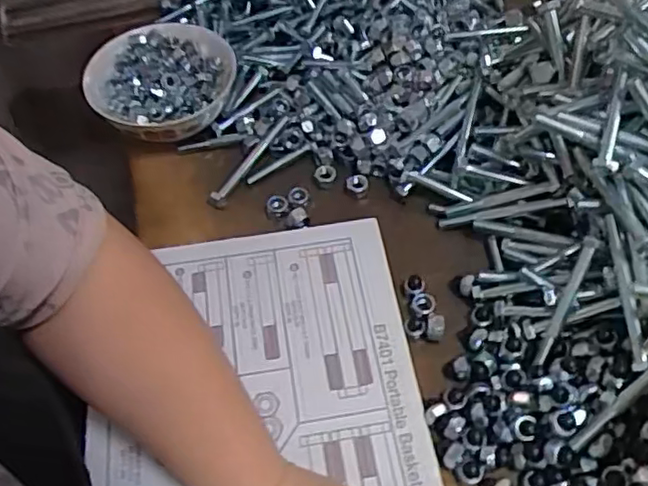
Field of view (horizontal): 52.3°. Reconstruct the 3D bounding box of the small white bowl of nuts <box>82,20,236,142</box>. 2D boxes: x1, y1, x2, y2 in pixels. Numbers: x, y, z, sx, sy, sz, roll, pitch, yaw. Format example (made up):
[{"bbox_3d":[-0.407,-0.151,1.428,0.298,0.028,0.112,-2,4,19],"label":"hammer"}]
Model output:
[{"bbox_3d":[-0.141,-0.139,0.603,0.116,0.065,0.119,-2,54,3],"label":"small white bowl of nuts"}]

